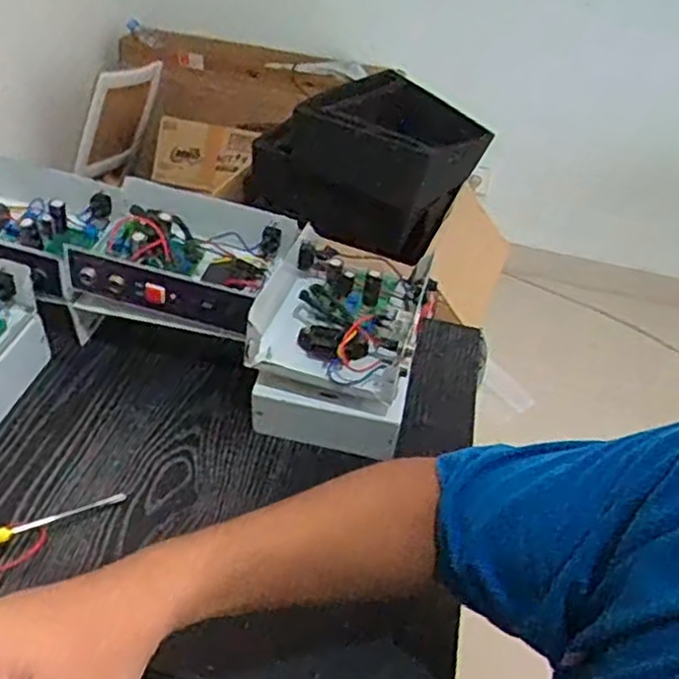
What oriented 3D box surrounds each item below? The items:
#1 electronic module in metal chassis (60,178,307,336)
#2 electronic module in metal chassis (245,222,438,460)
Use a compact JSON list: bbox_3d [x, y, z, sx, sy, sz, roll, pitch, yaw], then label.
[{"bbox_3d":[-0.165,-0.090,0.766,0.210,0.071,0.161,13,42,7],"label":"electronic module in metal chassis"},{"bbox_3d":[-0.001,0.003,0.744,0.157,0.108,0.201,10,42,4],"label":"electronic module in metal chassis"}]

